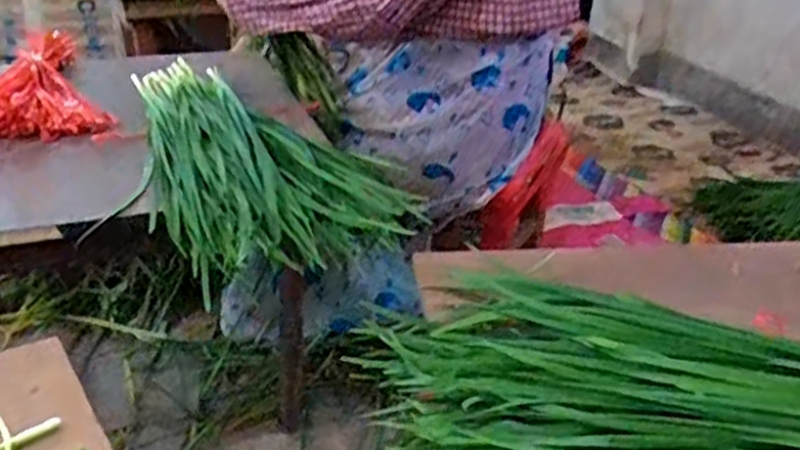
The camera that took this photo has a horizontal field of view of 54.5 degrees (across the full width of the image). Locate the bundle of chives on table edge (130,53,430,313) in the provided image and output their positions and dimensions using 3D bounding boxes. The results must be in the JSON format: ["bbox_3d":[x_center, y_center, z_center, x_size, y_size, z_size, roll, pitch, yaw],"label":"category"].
[{"bbox_3d":[-0.200,-0.093,0.963,0.283,0.080,0.453,-20,35,-36],"label":"bundle of chives on table edge"}]

